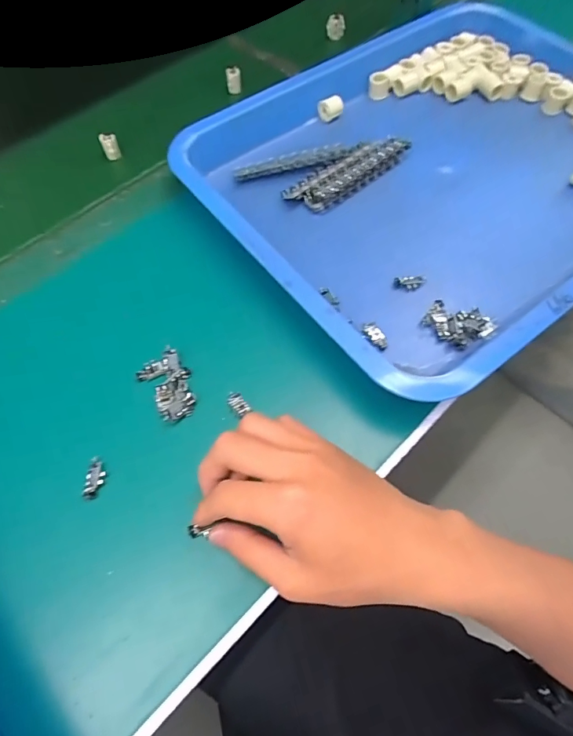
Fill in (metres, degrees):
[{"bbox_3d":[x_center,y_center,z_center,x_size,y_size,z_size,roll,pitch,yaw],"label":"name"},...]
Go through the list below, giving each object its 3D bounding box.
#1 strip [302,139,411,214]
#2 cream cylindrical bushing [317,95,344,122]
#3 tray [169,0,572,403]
[{"bbox_3d":[0.067,-0.180,0.412,0.114,0.016,0.024,-37,66,-17],"label":"strip"},{"bbox_3d":[0.046,-0.270,0.459,0.025,0.016,0.017,-35,66,-16],"label":"cream cylindrical bushing"},{"bbox_3d":[0.153,-0.193,0.411,0.436,0.042,0.343,-34,66,-16],"label":"tray"}]

